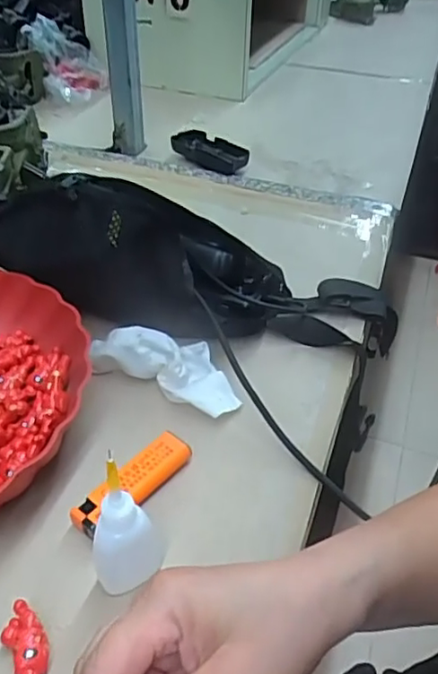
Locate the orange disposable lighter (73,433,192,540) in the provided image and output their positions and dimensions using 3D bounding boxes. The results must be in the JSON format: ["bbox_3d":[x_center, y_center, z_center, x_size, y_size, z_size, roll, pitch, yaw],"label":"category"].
[{"bbox_3d":[-0.051,0.090,0.357,0.023,0.019,0.079,33,47,30],"label":"orange disposable lighter"}]

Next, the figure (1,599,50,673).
[{"bbox_3d":[-0.092,0.151,0.285,0.018,0.012,0.042,-21,45,-27],"label":"figure"}]

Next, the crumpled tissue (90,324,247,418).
[{"bbox_3d":[-0.039,0.019,0.428,0.120,0.035,0.043,19,42,17],"label":"crumpled tissue"}]

